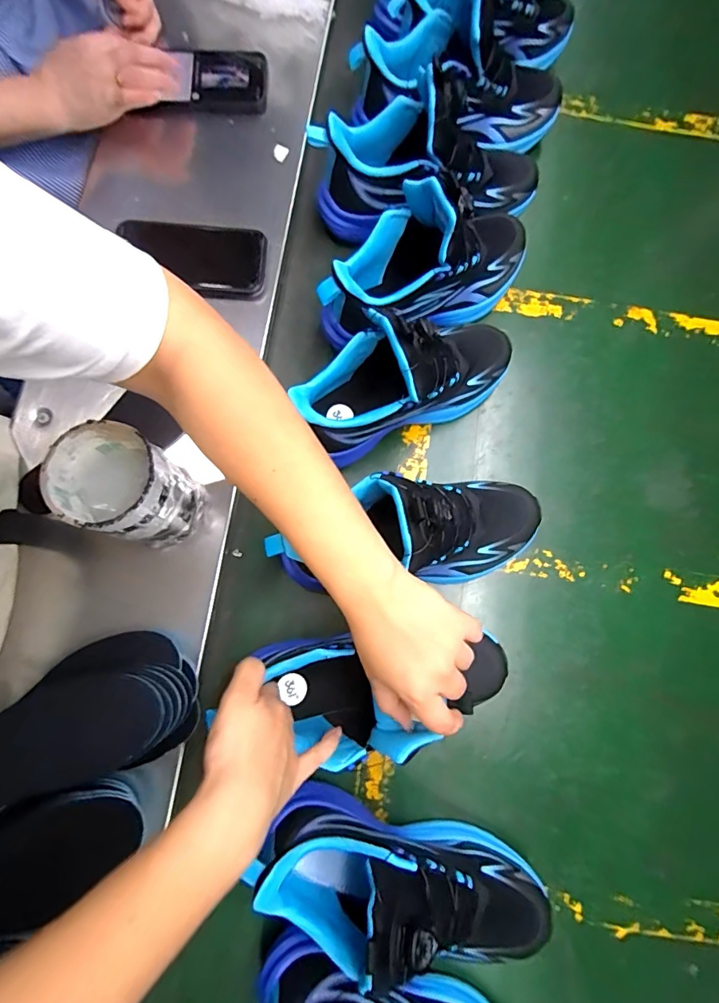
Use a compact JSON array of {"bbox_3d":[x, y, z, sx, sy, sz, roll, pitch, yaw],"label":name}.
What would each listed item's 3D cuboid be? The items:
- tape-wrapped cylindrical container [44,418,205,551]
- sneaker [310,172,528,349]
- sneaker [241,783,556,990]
[{"bbox_3d":[-0.194,-0.009,0.402,0.084,0.113,0.079,0,75,1],"label":"tape-wrapped cylindrical container"},{"bbox_3d":[0.074,-0.244,0.471,0.244,0.145,0.090,-19,79,-18],"label":"sneaker"},{"bbox_3d":[0.035,0.299,0.358,0.236,0.133,0.086,22,78,3],"label":"sneaker"}]

